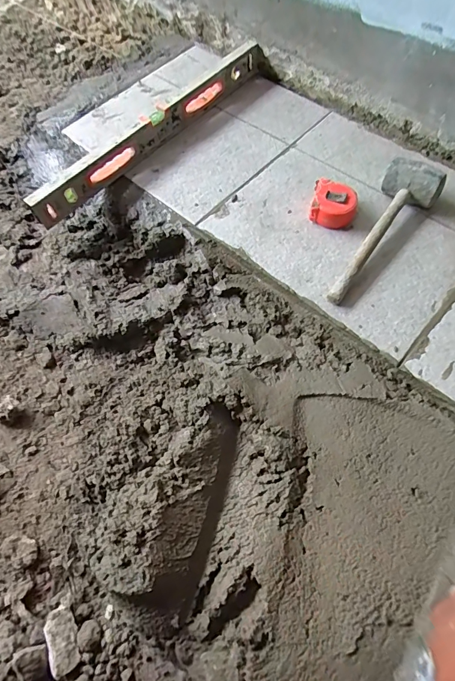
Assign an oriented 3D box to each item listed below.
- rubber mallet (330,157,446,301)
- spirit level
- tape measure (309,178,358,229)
[{"bbox_3d":[0.251,-0.170,0.613,0.092,0.062,0.283,26,68,15],"label":"rubber mallet"},{"bbox_3d":[-0.128,-0.419,0.765,0.031,0.063,0.587,38,72,19],"label":"spirit level"},{"bbox_3d":[0.180,-0.231,0.664,0.075,0.044,0.078,11,65,9],"label":"tape measure"}]

